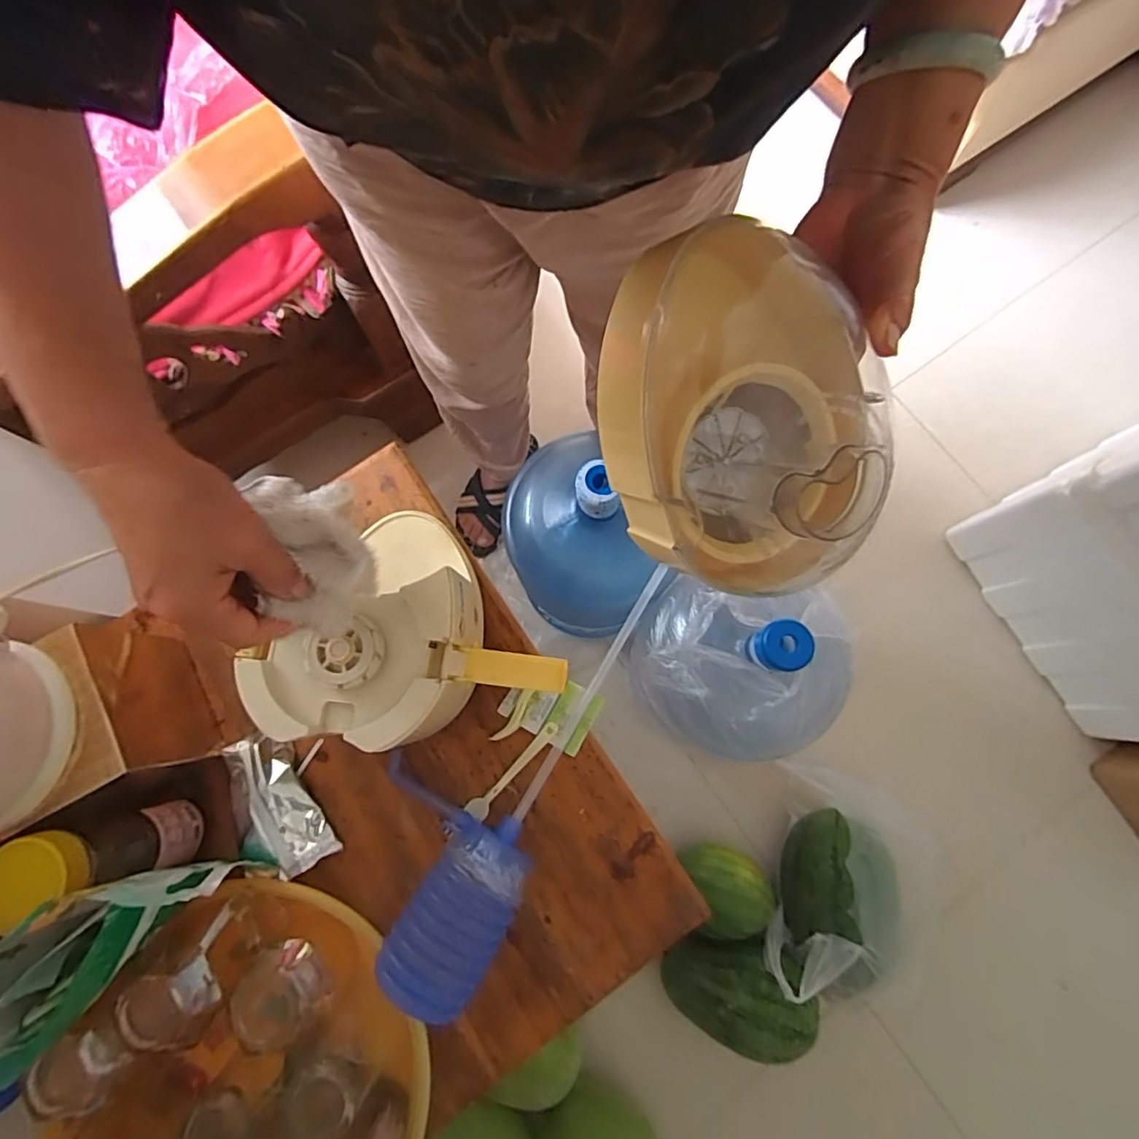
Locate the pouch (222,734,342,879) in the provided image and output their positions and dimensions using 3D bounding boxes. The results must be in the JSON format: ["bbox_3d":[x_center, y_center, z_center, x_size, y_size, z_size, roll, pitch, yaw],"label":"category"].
[{"bbox_3d":[-0.271,0.215,0.528,0.051,0.030,0.129,-30,79,-6],"label":"pouch"}]

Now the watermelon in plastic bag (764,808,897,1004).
[{"bbox_3d":[0.403,0.518,0.882,0.133,0.140,0.262,24,78,5],"label":"watermelon in plastic bag"}]

